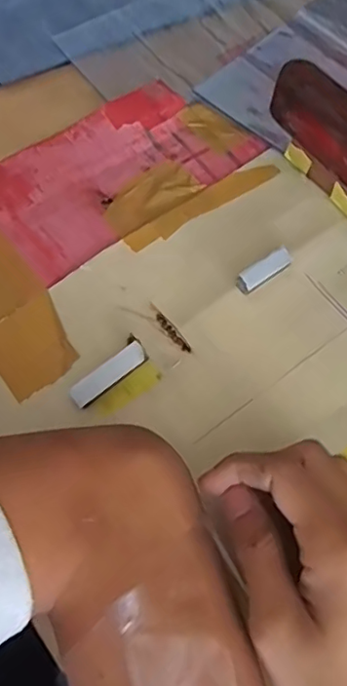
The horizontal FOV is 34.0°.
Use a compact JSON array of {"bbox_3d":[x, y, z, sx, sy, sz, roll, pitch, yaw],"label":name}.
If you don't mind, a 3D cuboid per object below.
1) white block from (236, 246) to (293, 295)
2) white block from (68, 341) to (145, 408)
[{"bbox_3d":[0.053,-0.041,0.328,0.035,0.013,0.011,-34,72,-17],"label":"white block"},{"bbox_3d":[-0.034,0.016,0.299,0.044,0.009,0.012,-35,72,-17],"label":"white block"}]

